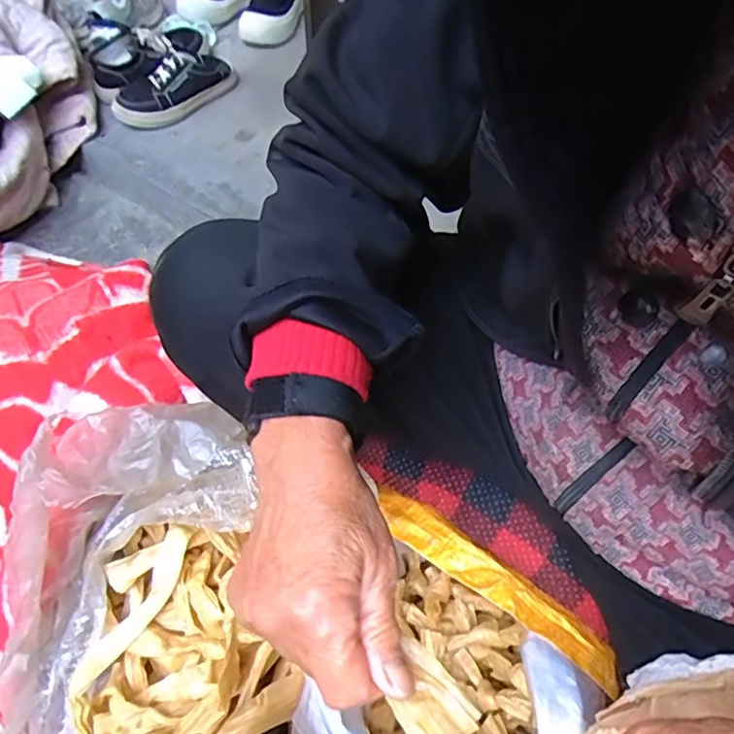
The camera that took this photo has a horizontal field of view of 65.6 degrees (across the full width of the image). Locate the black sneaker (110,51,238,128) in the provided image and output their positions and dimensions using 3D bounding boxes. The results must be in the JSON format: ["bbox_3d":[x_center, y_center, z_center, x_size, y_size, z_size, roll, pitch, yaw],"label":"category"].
[{"bbox_3d":[-0.376,-0.543,1.112,0.125,0.071,0.262,32,62,17],"label":"black sneaker"}]

